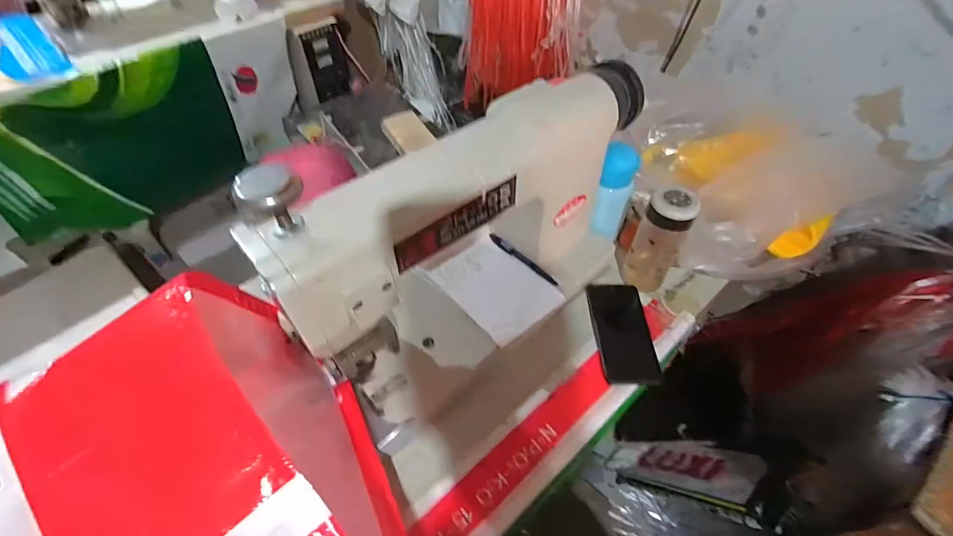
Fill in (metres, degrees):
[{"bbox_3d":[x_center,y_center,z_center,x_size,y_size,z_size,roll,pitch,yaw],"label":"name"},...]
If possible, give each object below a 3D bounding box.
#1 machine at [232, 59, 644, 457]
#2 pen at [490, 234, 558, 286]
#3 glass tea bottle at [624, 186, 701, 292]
[{"bbox_3d":[0.026,-0.027,0.558,0.513,0.280,0.210,-35,60,-25],"label":"machine"},{"bbox_3d":[0.070,-0.013,0.668,0.133,0.013,0.013,38,60,25],"label":"pen"},{"bbox_3d":[0.274,-0.039,0.651,0.070,0.167,0.056,28,57,19],"label":"glass tea bottle"}]

